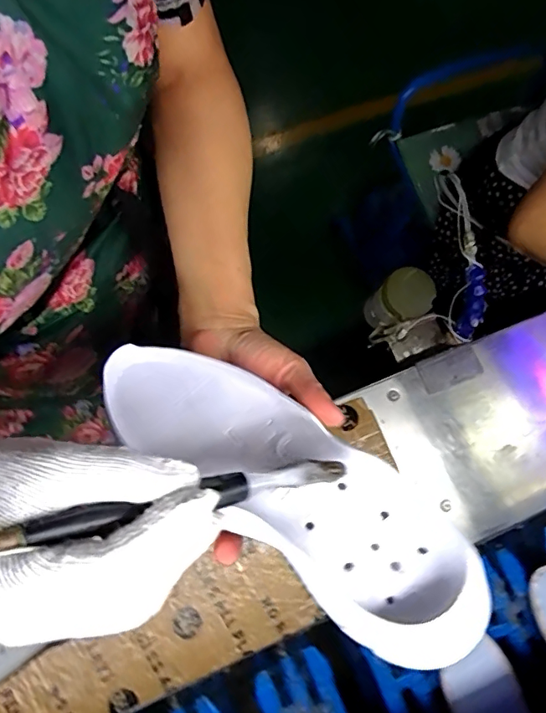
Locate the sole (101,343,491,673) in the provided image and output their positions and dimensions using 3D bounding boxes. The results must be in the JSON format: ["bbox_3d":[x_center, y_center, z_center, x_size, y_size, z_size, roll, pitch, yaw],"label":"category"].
[{"bbox_3d":[0.008,0.068,0.275,0.221,0.038,0.075,34,76,24],"label":"sole"}]

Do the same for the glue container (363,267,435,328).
[{"bbox_3d":[0.187,-0.075,0.744,0.073,0.100,0.066,-25,75,-7],"label":"glue container"}]

